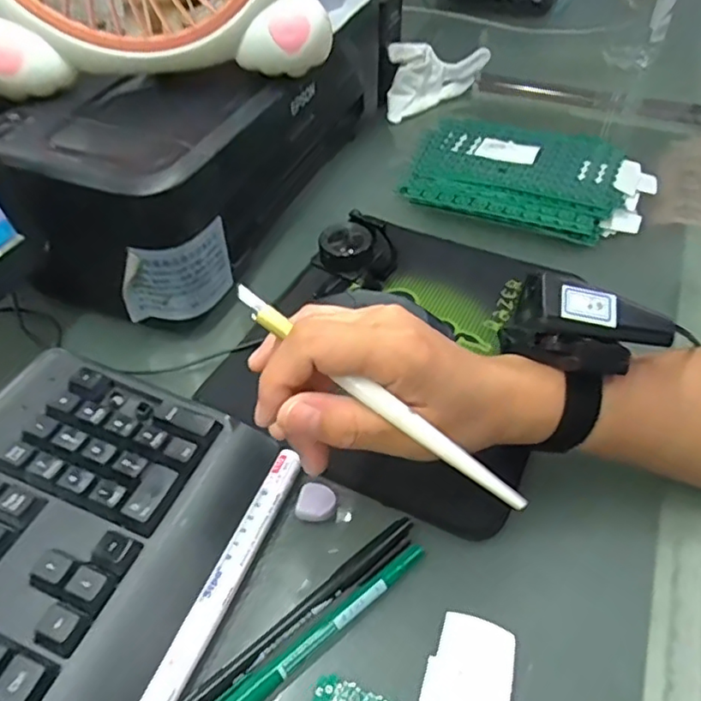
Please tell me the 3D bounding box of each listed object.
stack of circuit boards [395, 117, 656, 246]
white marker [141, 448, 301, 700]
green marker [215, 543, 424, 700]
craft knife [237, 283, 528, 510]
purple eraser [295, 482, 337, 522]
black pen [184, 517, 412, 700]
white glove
[{"bbox_3d":[0.163,-0.163,0.553,0.209,0.029,0.146,16,49,17],"label":"stack of circuit boards"},{"bbox_3d":[-0.060,0.113,0.300,0.014,0.016,0.137,15,48,16],"label":"white marker"},{"bbox_3d":[-0.019,0.137,0.279,0.138,0.008,0.013,-32,53,-26],"label":"green marker"},{"bbox_3d":[0.008,0.017,0.247,0.150,0.006,0.009,37,56,13],"label":"craft knife"},{"bbox_3d":[-0.019,0.085,0.328,0.022,0.012,0.020,-4,46,-2],"label":"purple eraser"},{"bbox_3d":[-0.022,0.128,0.287,0.138,0.008,0.010,-33,53,-26],"label":"black pen"},{"bbox_3d":[0.096,-0.314,0.678,0.131,0.078,0.034,-26,51,-22],"label":"white glove"}]

